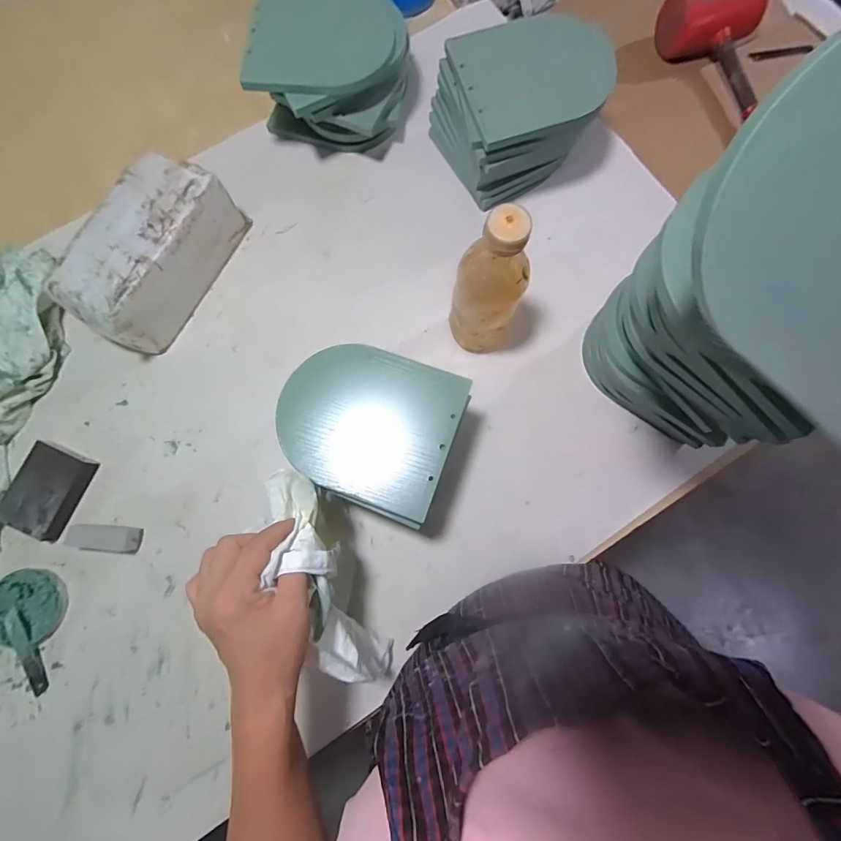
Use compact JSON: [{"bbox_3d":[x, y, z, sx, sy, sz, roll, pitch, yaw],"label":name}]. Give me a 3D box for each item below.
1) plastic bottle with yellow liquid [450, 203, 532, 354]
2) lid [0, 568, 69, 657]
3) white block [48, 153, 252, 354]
[{"bbox_3d":[0.072,-0.134,0.460,0.072,0.213,0.060,22,81,4],"label":"plastic bottle with yellow liquid"},{"bbox_3d":[-0.448,0.209,0.487,0.083,0.023,0.079,0,80,0],"label":"lid"},{"bbox_3d":[-0.326,-0.203,0.532,0.101,0.100,0.221,29,81,5],"label":"white block"}]

